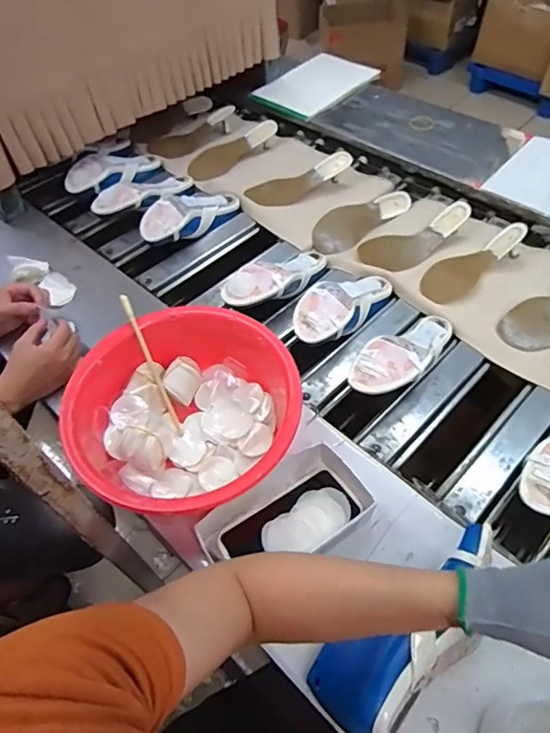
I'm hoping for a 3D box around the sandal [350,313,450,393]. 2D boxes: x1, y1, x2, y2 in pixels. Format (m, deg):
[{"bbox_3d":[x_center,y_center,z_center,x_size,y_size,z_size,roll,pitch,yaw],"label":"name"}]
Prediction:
[{"bbox_3d":[0.202,-0.025,0.746,0.092,0.044,0.222,37,49,26],"label":"sandal"}]

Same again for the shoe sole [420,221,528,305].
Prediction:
[{"bbox_3d":[0.348,-0.192,0.888,0.225,0.039,0.090,-37,60,-20],"label":"shoe sole"}]

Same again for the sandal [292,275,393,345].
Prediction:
[{"bbox_3d":[0.114,-0.104,0.820,0.086,0.059,0.220,38,49,27],"label":"sandal"}]

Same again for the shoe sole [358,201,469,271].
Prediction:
[{"bbox_3d":[0.270,-0.241,0.926,0.222,0.036,0.083,-20,55,-9],"label":"shoe sole"}]

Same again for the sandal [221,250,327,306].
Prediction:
[{"bbox_3d":[0.009,-0.161,0.862,0.227,0.043,0.088,-28,56,-34],"label":"sandal"}]

